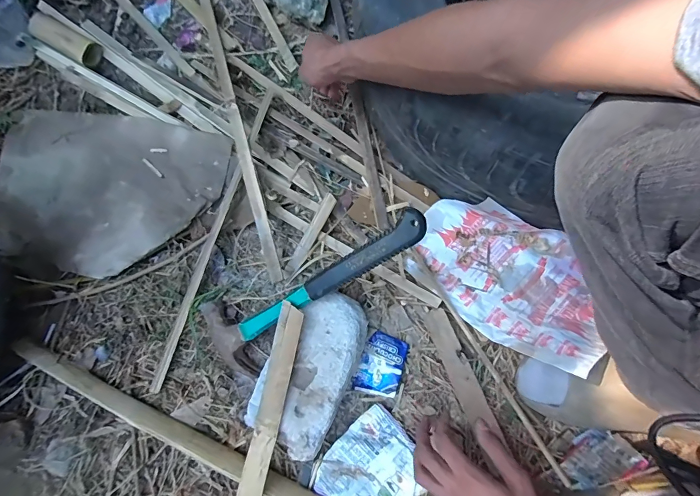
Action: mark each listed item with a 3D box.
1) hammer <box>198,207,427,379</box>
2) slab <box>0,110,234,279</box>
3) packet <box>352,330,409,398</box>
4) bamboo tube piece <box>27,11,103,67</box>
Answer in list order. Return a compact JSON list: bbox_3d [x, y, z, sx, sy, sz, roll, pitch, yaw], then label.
[{"bbox_3d":[-0.053,0.057,0.475,0.337,0.025,0.107,-31,75,19],"label":"hammer"},{"bbox_3d":[-0.402,-0.095,0.605,0.366,0.030,0.260,12,75,3],"label":"slab"},{"bbox_3d":[0.045,0.165,0.531,0.060,0.013,0.083,21,75,5],"label":"packet"},{"bbox_3d":[-0.484,-0.357,0.632,0.116,0.033,0.048,30,77,-7],"label":"bamboo tube piece"}]

